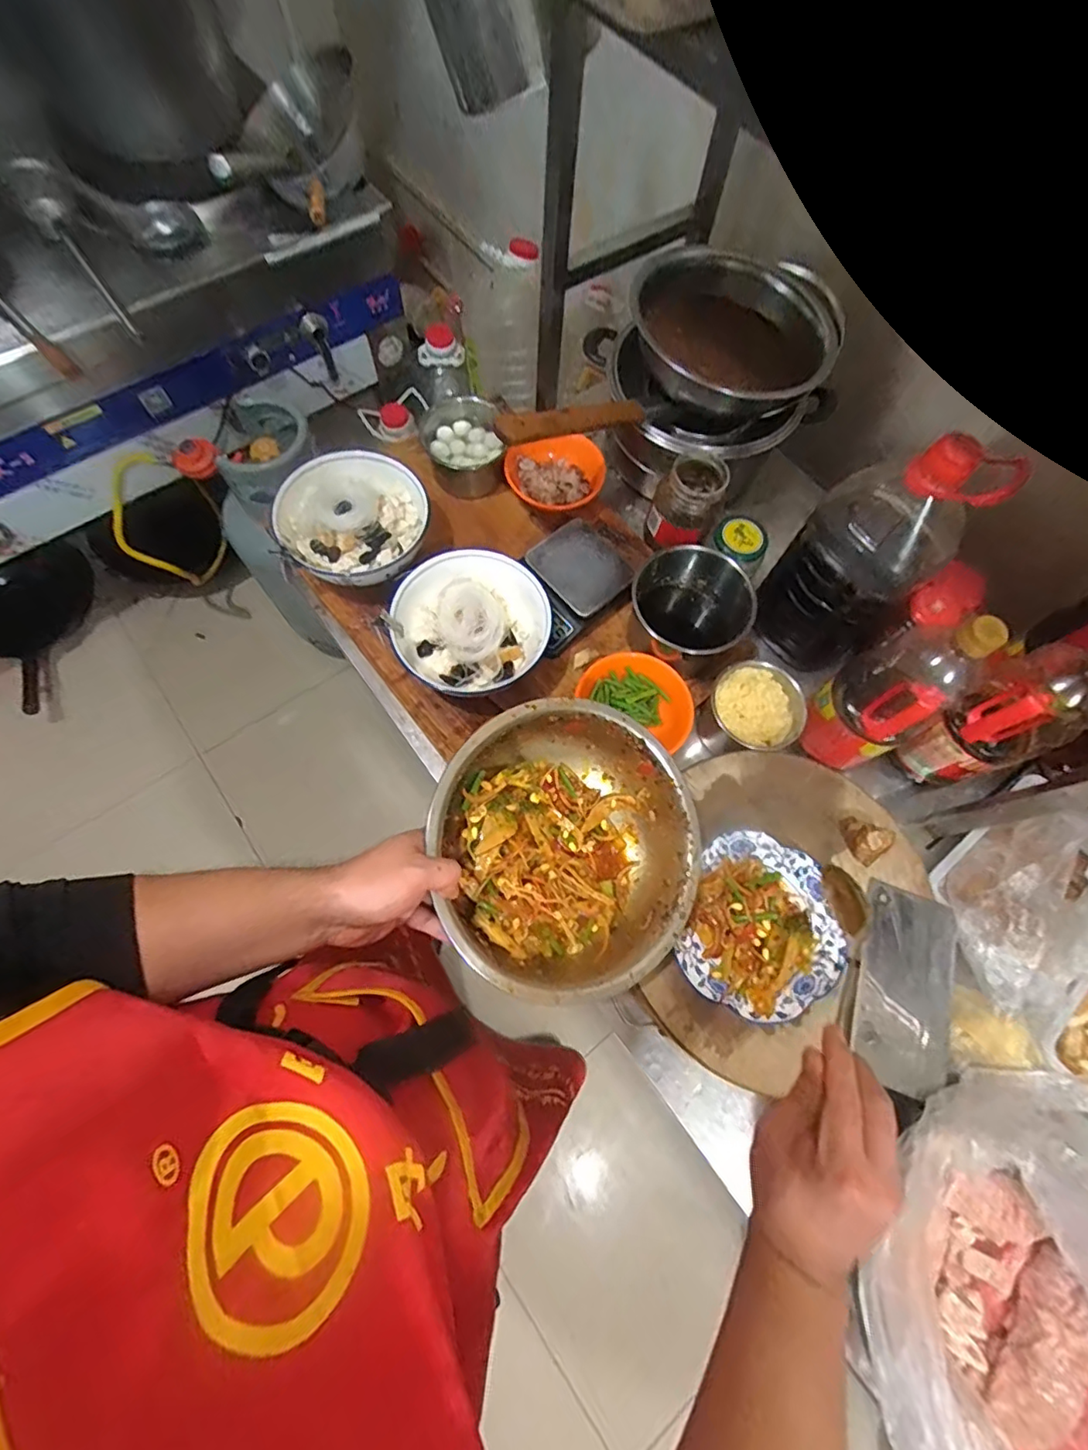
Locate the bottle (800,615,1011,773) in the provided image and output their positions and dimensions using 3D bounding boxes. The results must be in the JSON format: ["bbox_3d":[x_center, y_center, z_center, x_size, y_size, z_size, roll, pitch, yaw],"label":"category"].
[{"bbox_3d":[0.390,-0.038,0.637,0.083,0.257,0.102,-31,71,-15],"label":"bottle"}]

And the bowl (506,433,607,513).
[{"bbox_3d":[0.027,-0.382,0.847,0.147,0.058,0.120,-33,71,-16],"label":"bowl"}]

